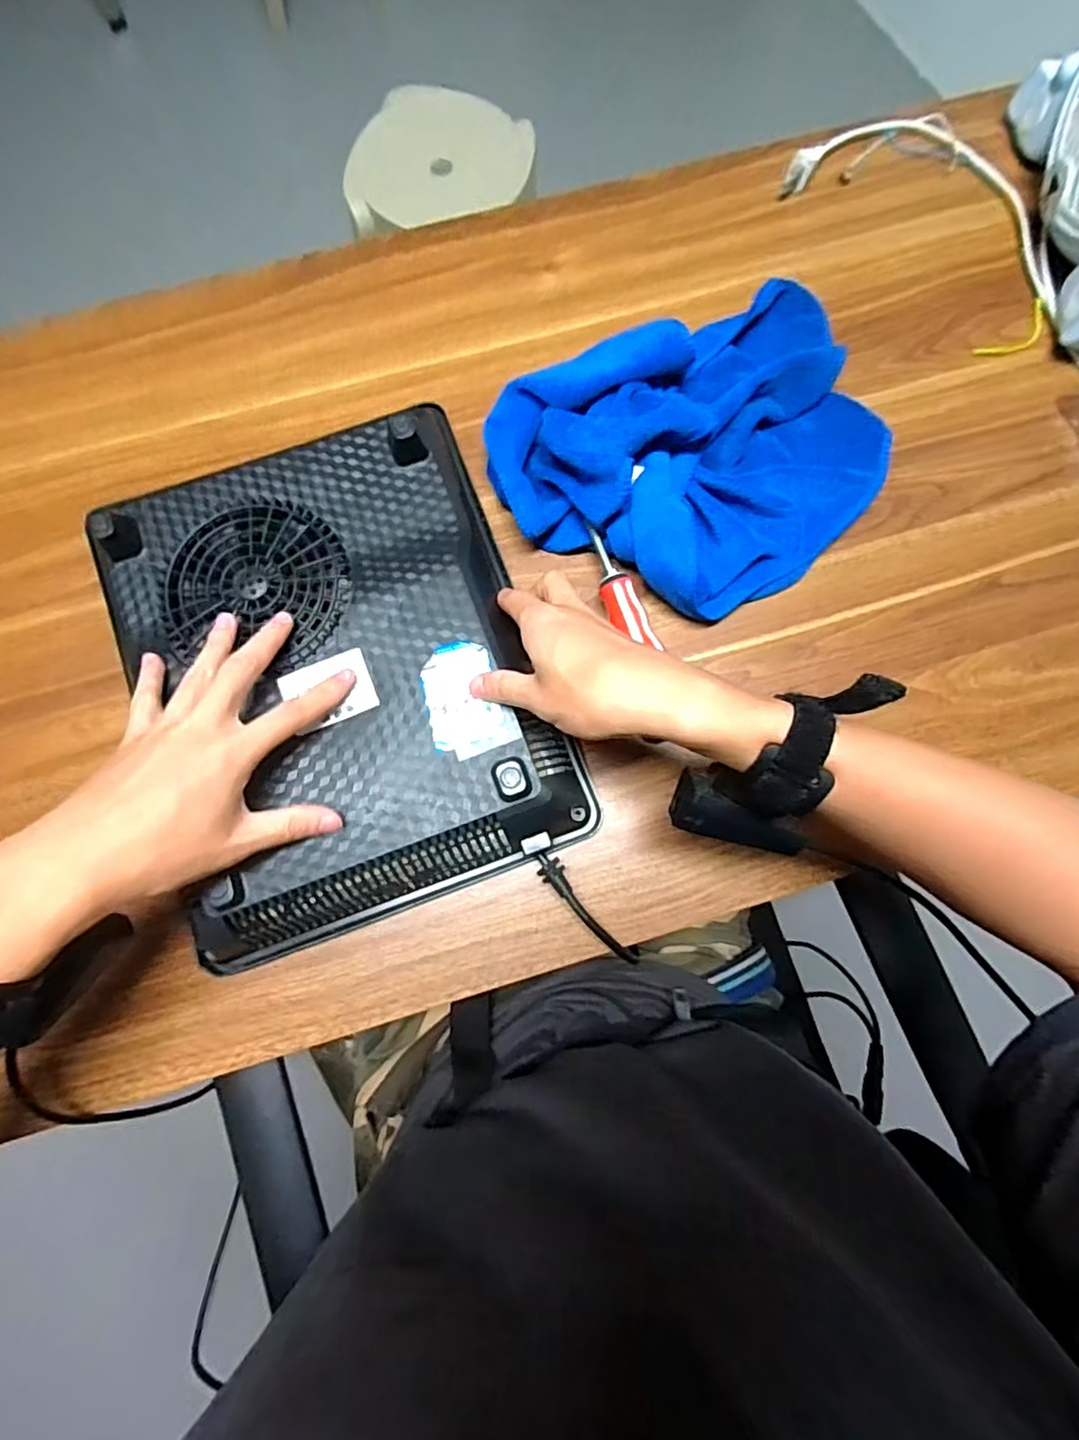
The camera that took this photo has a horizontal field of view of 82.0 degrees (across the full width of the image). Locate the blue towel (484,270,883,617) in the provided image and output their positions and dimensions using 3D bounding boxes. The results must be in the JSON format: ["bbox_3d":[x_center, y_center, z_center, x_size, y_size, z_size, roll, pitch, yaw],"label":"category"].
[{"bbox_3d":[0.123,-0.193,0.448,0.294,0.070,0.209,-28,80,-6],"label":"blue towel"}]

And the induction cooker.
[{"bbox_3d":[-0.134,-0.037,0.409,0.253,0.045,0.316,-20,80,-4],"label":"induction cooker"}]

